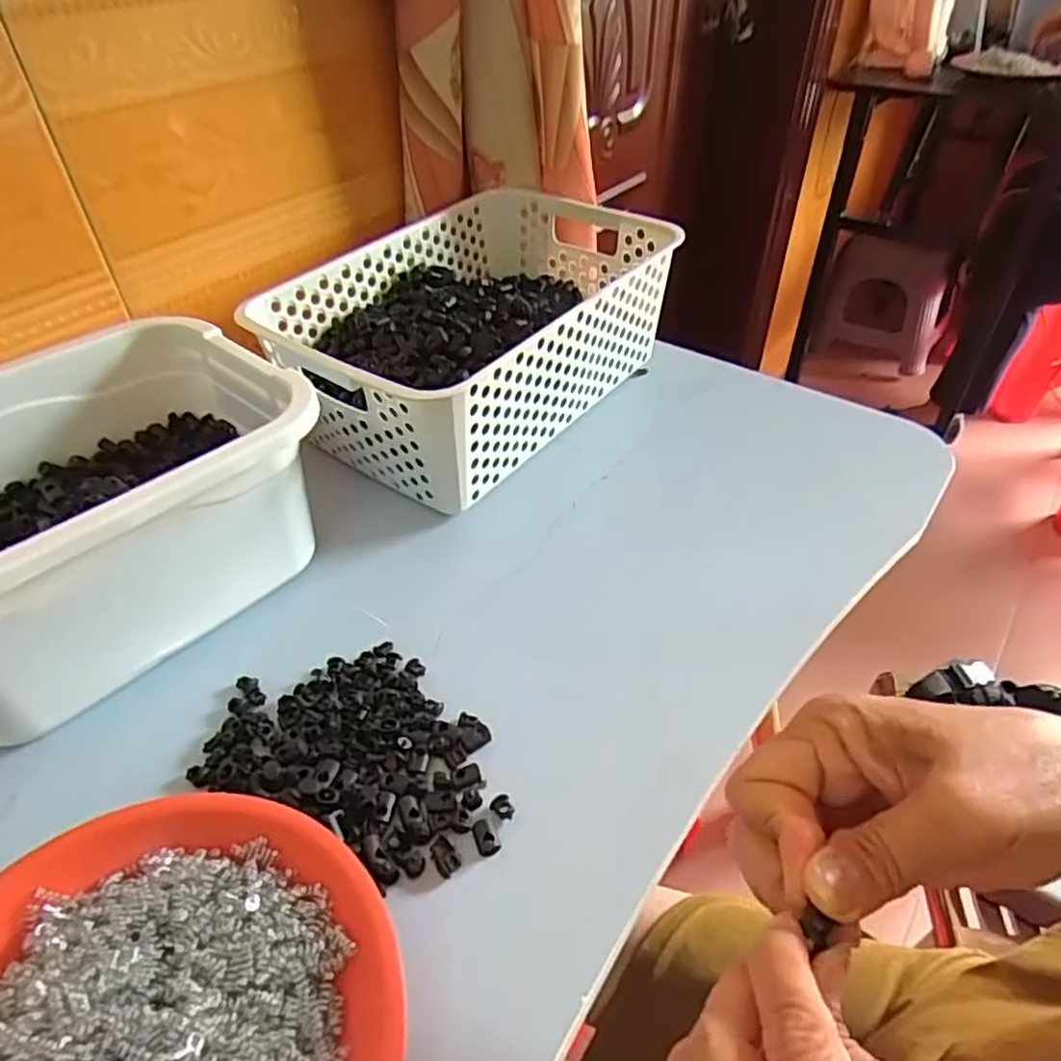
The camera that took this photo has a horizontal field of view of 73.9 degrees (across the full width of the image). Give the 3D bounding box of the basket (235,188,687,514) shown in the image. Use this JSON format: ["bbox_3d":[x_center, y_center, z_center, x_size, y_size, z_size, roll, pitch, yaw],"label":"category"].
[{"bbox_3d":[-0.044,-0.159,0.565,0.200,0.110,0.304,28,50,27],"label":"basket"}]

